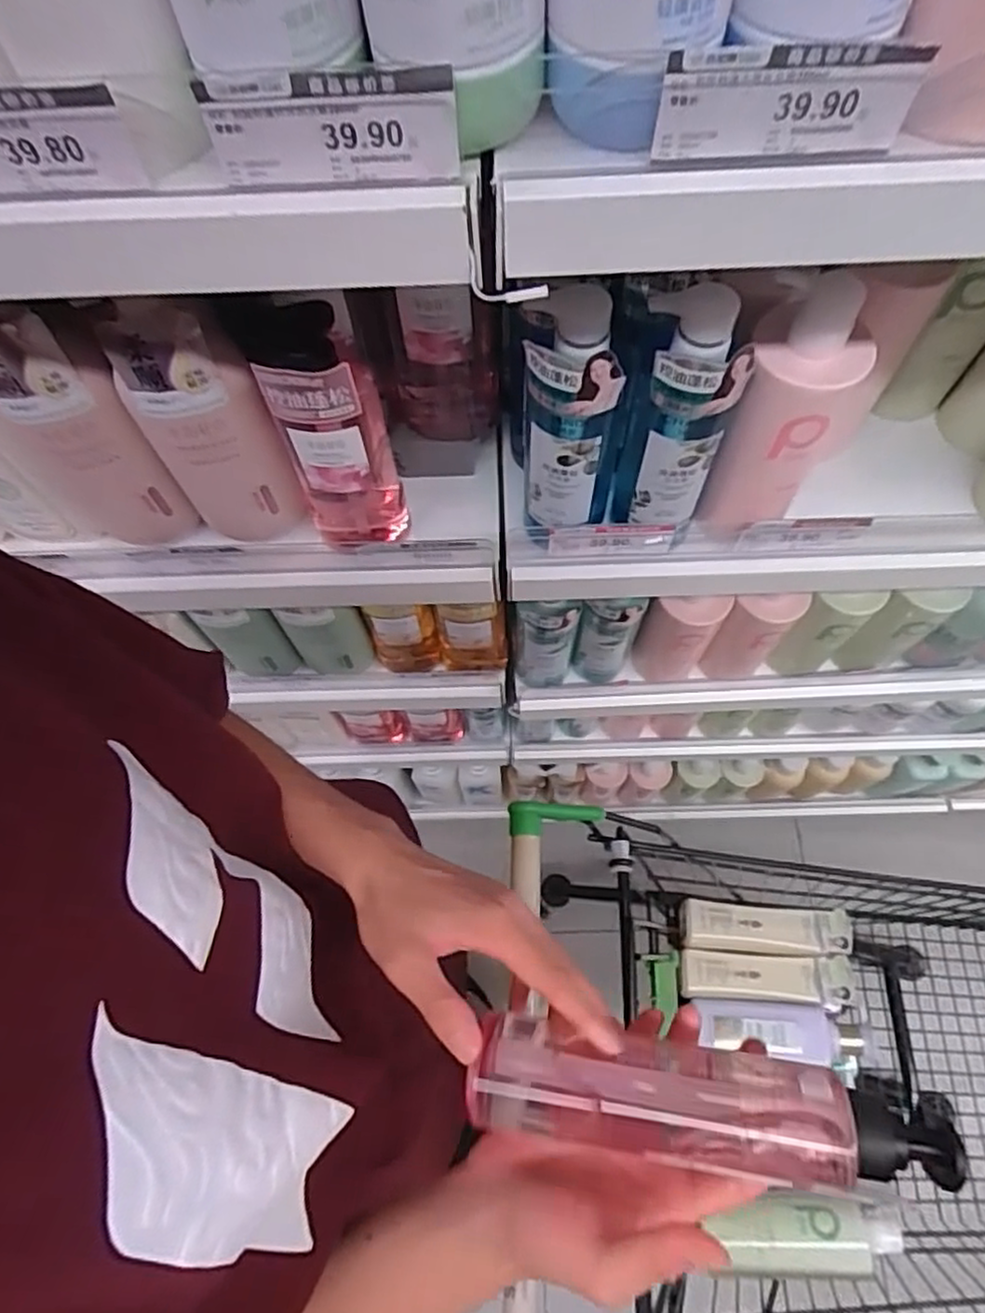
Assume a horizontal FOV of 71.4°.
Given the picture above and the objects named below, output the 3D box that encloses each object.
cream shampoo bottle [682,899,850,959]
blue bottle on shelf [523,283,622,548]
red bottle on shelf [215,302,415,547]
[{"bbox_3d":[0.385,0.387,0.968,0.220,0.036,0.064,4,68,4],"label":"cream shampoo bottle"},{"bbox_3d":[0.054,-0.164,0.488,0.062,0.176,0.064,-10,68,-2],"label":"blue bottle on shelf"},{"bbox_3d":[-0.119,-0.163,0.516,0.077,0.213,0.077,-19,68,-6],"label":"red bottle on shelf"}]

